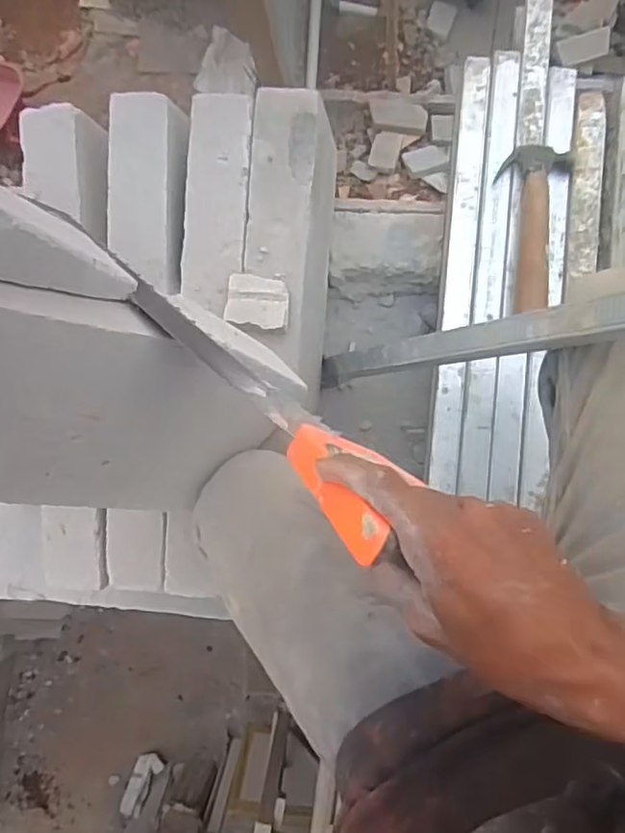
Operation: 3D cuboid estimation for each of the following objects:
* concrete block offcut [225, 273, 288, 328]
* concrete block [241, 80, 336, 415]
[{"bbox_3d":[-0.065,-0.134,0.714,0.076,0.016,0.059,11,86,7],"label":"concrete block offcut"},{"bbox_3d":[-0.028,-0.201,0.796,0.085,0.207,0.334,4,85,7],"label":"concrete block"}]

